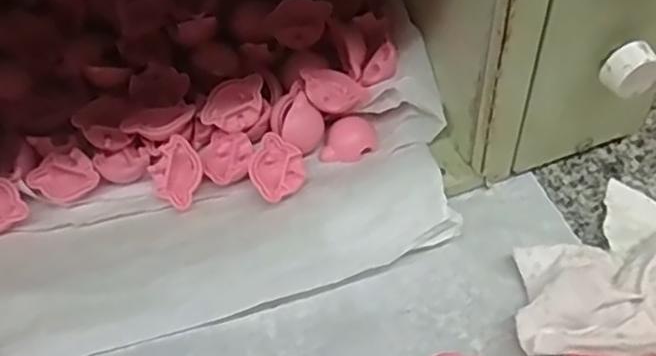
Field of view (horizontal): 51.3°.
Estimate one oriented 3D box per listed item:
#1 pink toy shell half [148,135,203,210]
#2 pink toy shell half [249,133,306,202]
[{"bbox_3d":[-0.078,-0.002,0.357,0.026,0.019,0.034,-21,53,-14],"label":"pink toy shell half"},{"bbox_3d":[-0.027,-0.003,0.357,0.028,0.015,0.031,24,56,21],"label":"pink toy shell half"}]

